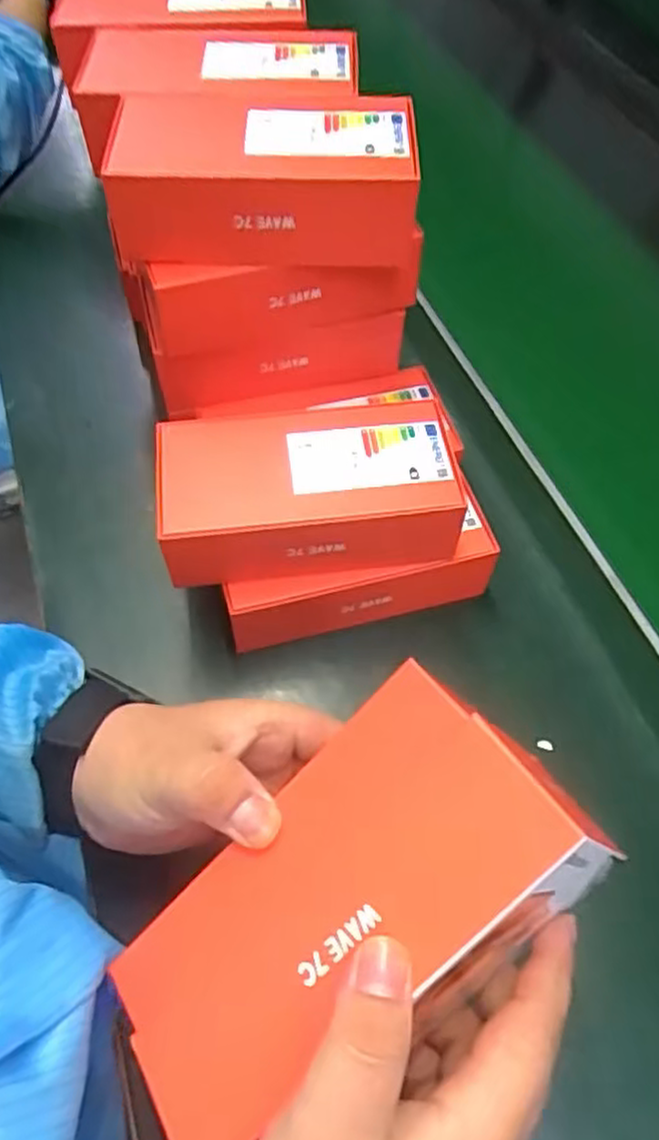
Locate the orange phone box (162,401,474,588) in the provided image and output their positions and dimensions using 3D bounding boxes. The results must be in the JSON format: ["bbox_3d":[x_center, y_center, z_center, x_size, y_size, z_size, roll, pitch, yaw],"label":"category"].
[{"bbox_3d":[-0.013,-0.050,0.459,0.178,0.060,0.087,-7,54,-4],"label":"orange phone box"}]

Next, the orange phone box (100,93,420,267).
[{"bbox_3d":[-0.043,-0.242,0.453,0.191,0.065,0.100,0,54,1],"label":"orange phone box"}]

